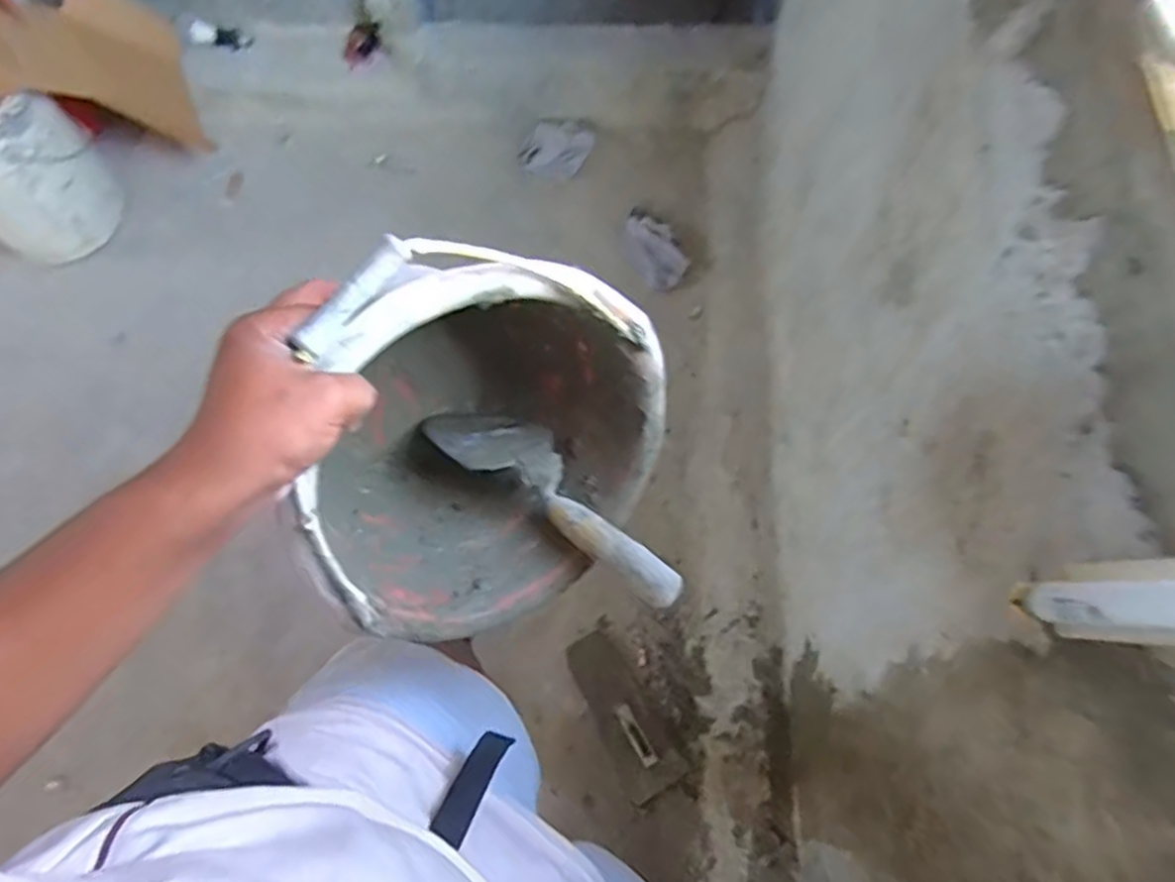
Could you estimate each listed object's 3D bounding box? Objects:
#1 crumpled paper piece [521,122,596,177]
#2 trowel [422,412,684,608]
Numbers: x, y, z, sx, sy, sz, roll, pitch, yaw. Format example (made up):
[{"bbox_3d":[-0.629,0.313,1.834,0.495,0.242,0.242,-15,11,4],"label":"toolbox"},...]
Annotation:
[{"bbox_3d":[-0.071,-0.676,1.679,0.163,0.033,0.114,5,112,-5],"label":"crumpled paper piece"},{"bbox_3d":[-0.028,0.037,0.613,0.268,0.067,0.072,35,74,14],"label":"trowel"}]

